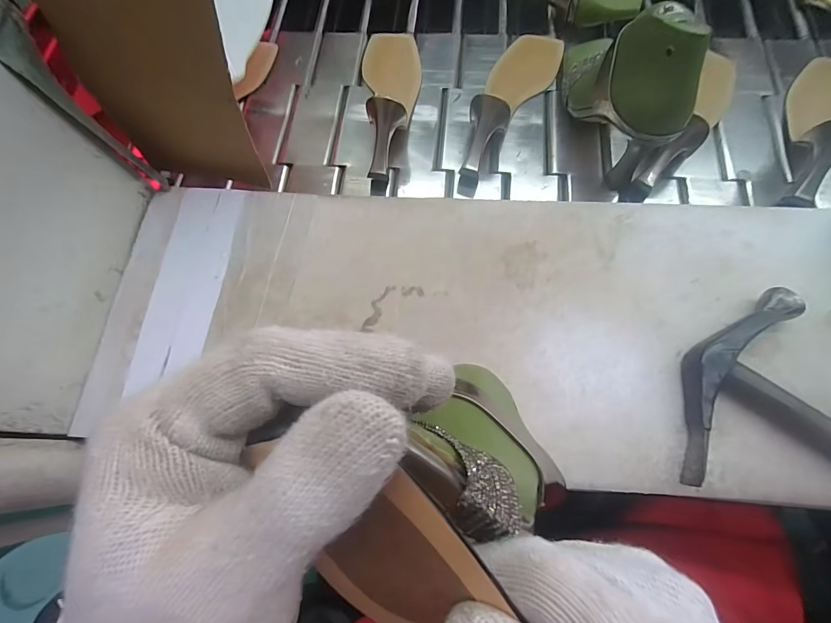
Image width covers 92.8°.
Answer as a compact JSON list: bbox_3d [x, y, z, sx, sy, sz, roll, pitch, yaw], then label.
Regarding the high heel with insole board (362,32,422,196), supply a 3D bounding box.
[{"bbox_3d":[-0.032,-0.266,0.467,0.075,0.061,0.241,-2,70,2],"label":"high heel with insole board"}]

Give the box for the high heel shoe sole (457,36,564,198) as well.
[{"bbox_3d":[0.115,-0.255,0.460,0.077,0.057,0.252,18,71,9],"label":"high heel shoe sole"}]

